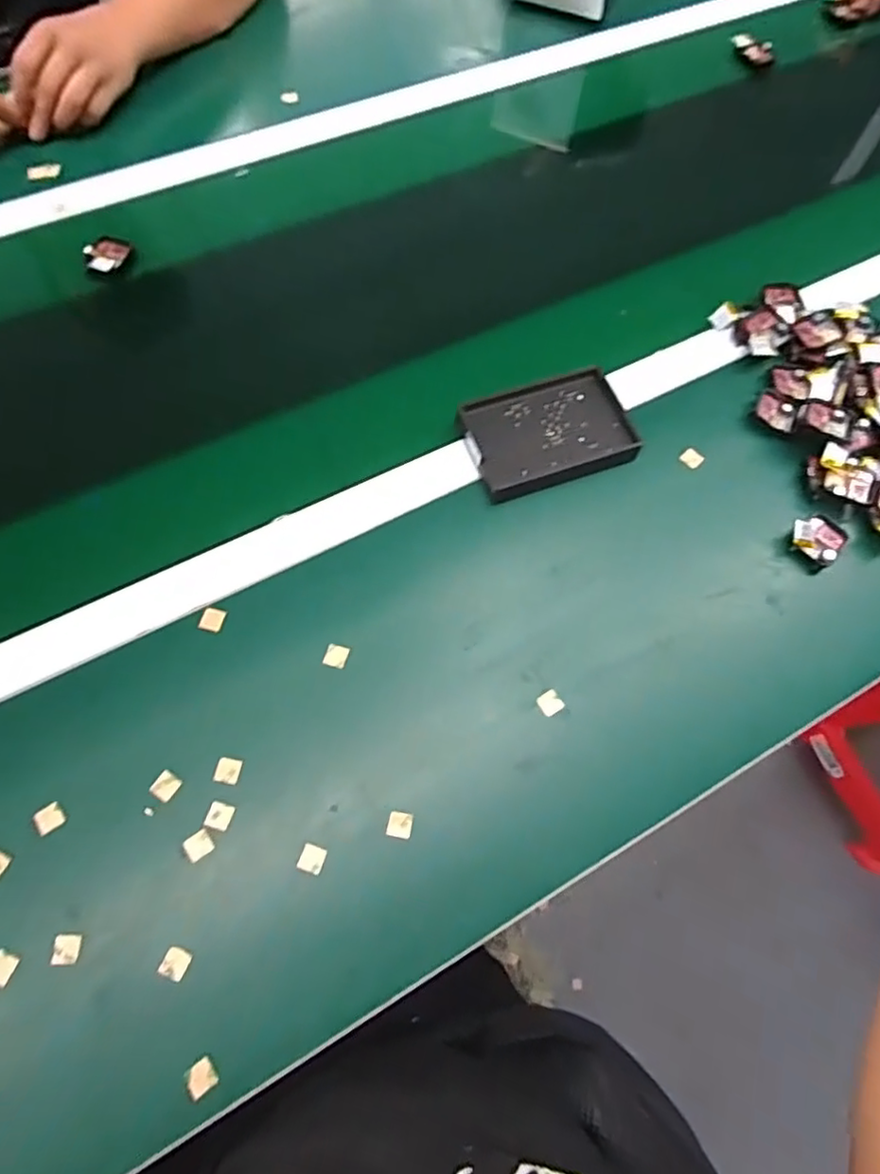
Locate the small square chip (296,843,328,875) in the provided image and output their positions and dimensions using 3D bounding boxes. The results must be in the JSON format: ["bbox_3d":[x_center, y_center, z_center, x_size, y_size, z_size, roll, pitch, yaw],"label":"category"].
[{"bbox_3d":[-0.085,0.182,0.417,0.016,0.004,0.017,19,68,3],"label":"small square chip"}]

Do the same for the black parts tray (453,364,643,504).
[{"bbox_3d":[0.093,-0.131,0.540,0.138,0.022,0.093,-20,71,-12],"label":"black parts tray"}]

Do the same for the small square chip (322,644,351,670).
[{"bbox_3d":[-0.077,0.052,0.466,0.016,0.004,0.017,17,68,2],"label":"small square chip"}]

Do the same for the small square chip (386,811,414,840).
[{"bbox_3d":[-0.027,0.163,0.428,0.016,0.004,0.016,11,68,-1],"label":"small square chip"}]

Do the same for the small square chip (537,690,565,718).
[{"bbox_3d":[0.082,0.086,0.464,0.017,0.004,0.017,-36,74,-14],"label":"small square chip"}]

